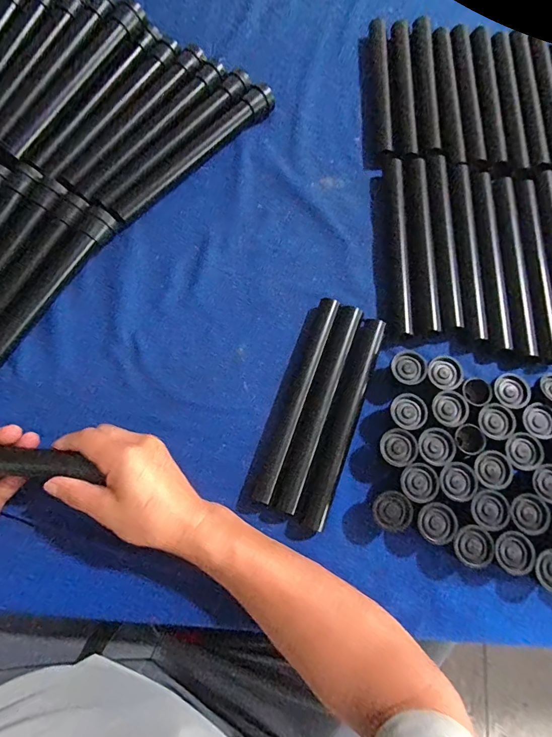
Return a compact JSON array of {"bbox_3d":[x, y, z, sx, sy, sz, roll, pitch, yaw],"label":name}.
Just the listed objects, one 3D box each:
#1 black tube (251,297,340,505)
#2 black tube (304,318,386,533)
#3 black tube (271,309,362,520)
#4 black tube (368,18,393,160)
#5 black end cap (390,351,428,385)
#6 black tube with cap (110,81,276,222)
[{"bbox_3d":[0.023,0.028,0.408,0.022,0.025,0.221,20,76,4],"label":"black tube"},{"bbox_3d":[0.070,0.050,0.397,0.023,0.021,0.218,20,75,4],"label":"black tube"},{"bbox_3d":[0.044,0.036,0.398,0.025,0.019,0.218,21,76,4],"label":"black tube"},{"bbox_3d":[0.135,-0.366,0.504,0.027,0.028,0.207,3,75,0],"label":"black tube"},{"bbox_3d":[0.136,0.001,0.402,0.034,0.020,0.034,0,75,-1],"label":"black end cap"},{"bbox_3d":[-0.100,-0.266,0.472,0.248,0.025,0.025,-43,80,-11],"label":"black tube with cap"}]

